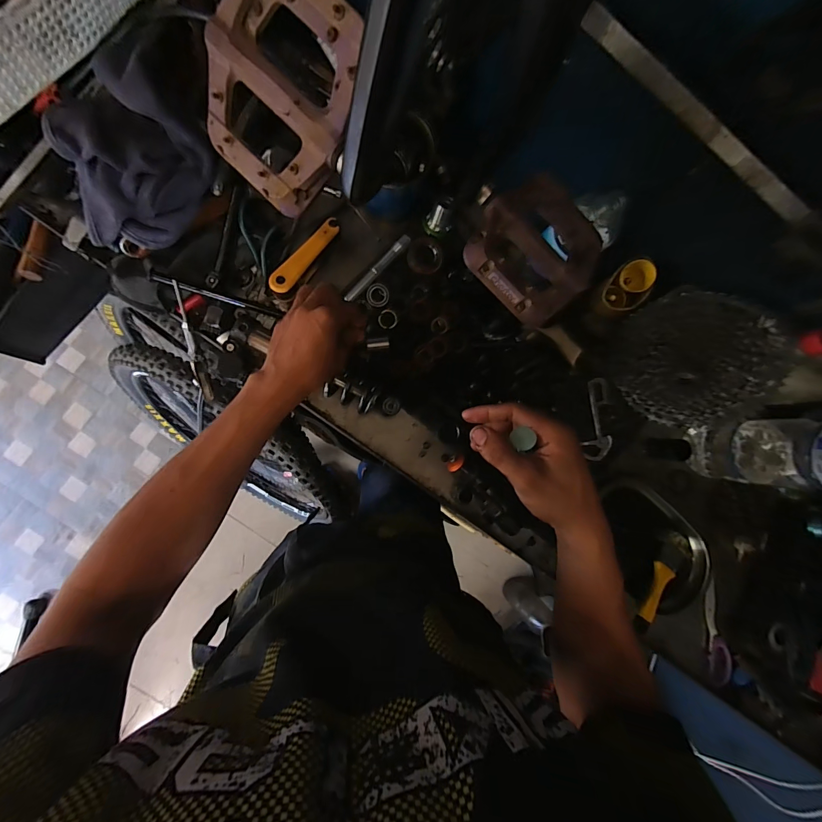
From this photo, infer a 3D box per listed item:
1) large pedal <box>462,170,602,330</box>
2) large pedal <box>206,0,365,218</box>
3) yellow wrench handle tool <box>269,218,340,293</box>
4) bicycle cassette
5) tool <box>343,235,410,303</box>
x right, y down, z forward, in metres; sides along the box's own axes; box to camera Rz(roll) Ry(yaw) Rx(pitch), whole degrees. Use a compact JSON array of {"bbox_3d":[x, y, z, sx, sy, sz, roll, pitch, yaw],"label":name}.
[{"bbox_3d":[0.101,-0.134,0.303,0.104,0.024,0.114,44,82,-3],"label":"large pedal"},{"bbox_3d":[-0.074,-0.180,0.216,0.097,0.014,0.103,43,118,-1],"label":"large pedal"},{"bbox_3d":[-0.139,-0.207,0.505,0.026,0.008,0.126,40,78,-8],"label":"yellow wrench handle tool"},{"bbox_3d":[0.379,-0.059,0.518,0.186,0.188,0.038,27,45,23],"label":"bicycle cassette"},{"bbox_3d":[-0.047,-0.204,0.540,0.015,0.013,0.123,44,88,-3],"label":"tool"}]

